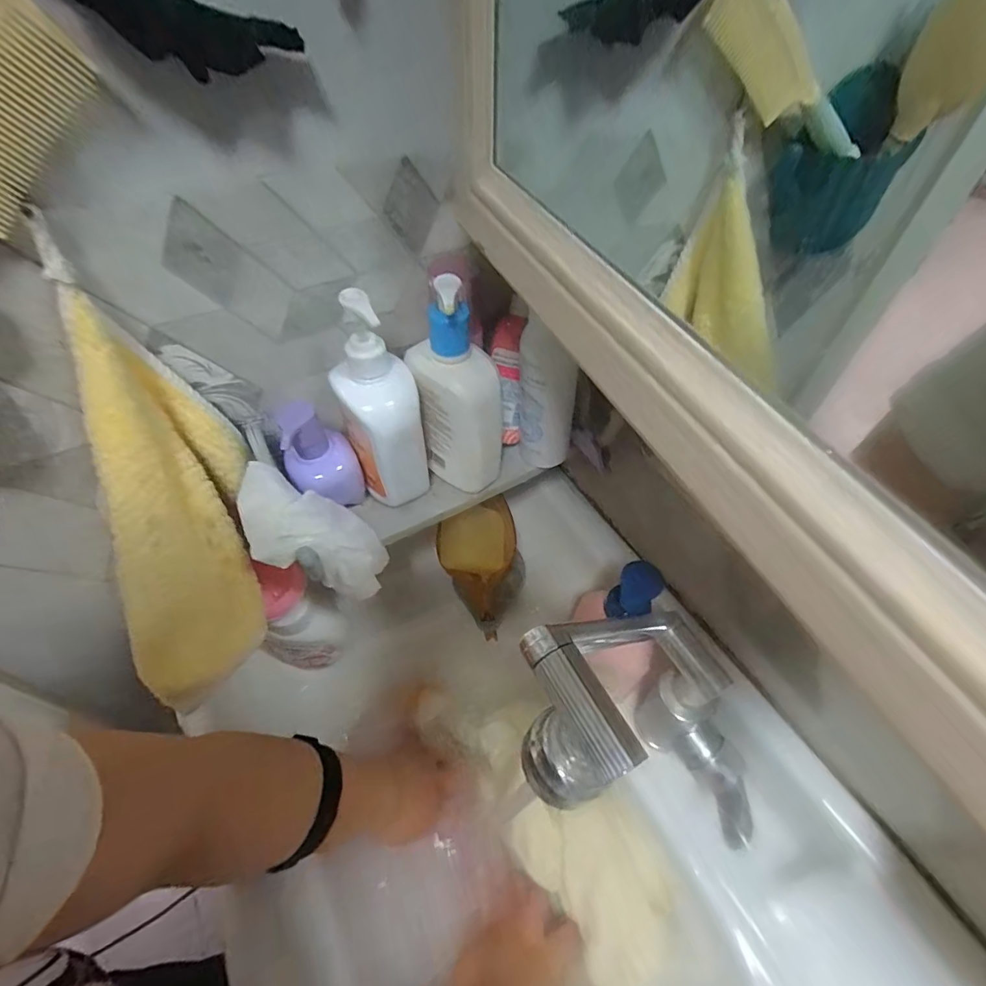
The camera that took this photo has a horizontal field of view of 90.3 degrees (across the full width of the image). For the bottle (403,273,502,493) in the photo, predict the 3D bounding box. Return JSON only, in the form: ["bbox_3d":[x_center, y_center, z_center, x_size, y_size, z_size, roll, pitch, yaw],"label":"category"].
[{"bbox_3d":[-0.029,-0.074,0.394,0.058,0.182,0.064,-12,53,-10],"label":"bottle"}]

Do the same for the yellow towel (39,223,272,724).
[{"bbox_3d":[-0.227,0.010,0.357,0.084,0.308,0.077,-4,17,-4],"label":"yellow towel"}]

